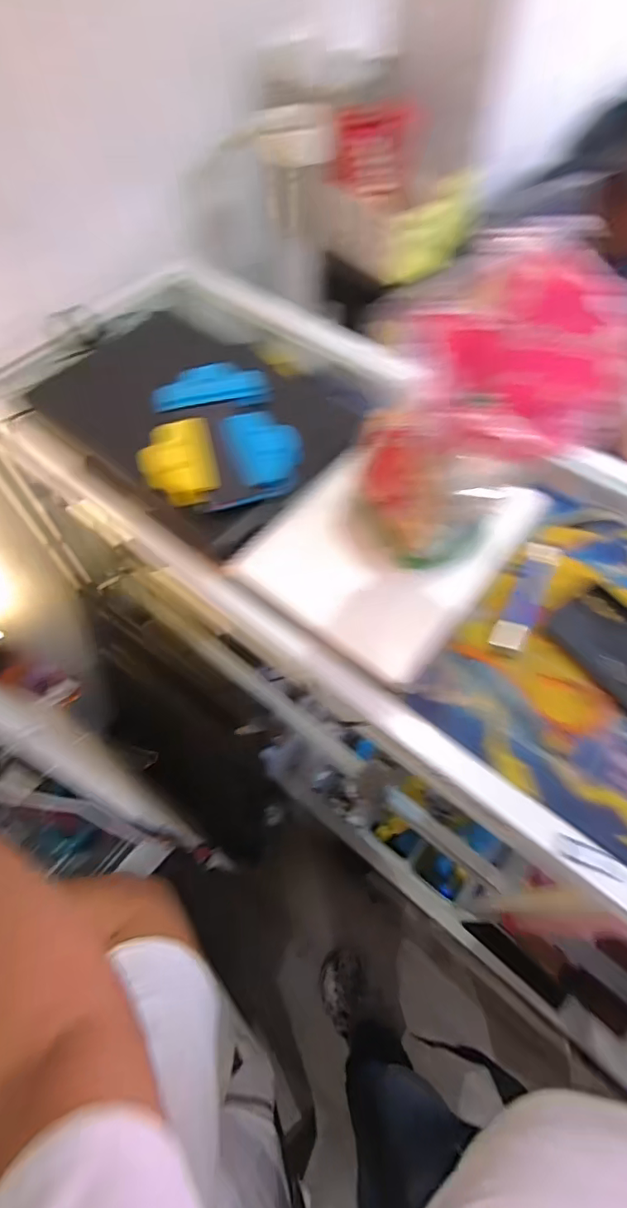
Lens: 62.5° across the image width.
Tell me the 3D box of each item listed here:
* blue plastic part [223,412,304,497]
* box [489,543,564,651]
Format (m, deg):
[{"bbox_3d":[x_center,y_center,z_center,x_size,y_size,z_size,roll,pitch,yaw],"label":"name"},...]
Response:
[{"bbox_3d":[-0.047,-0.157,0.524,0.066,0.023,0.097,-19,60,-8],"label":"blue plastic part"},{"bbox_3d":[0.196,-0.010,0.472,0.031,0.011,0.122,23,63,16],"label":"box"}]

